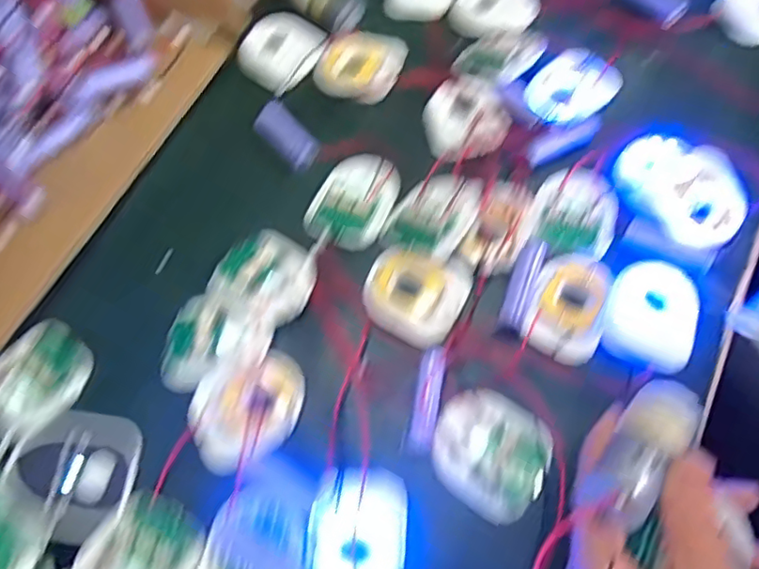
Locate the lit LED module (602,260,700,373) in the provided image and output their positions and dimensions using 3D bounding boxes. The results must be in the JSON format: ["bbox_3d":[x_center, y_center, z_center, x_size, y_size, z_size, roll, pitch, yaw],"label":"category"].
[{"bbox_3d":[0.153,0.016,0.329,0.047,0.007,0.062,19,66,11],"label":"lit LED module"}]

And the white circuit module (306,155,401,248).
[{"bbox_3d":[-0.016,-0.055,0.375,0.050,0.010,0.068,18,66,11],"label":"white circuit module"}]

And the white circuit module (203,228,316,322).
[{"bbox_3d":[-0.065,-0.008,0.347,0.059,0.010,0.053,24,67,13],"label":"white circuit module"}]

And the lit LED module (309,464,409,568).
[{"bbox_3d":[-0.010,0.120,0.285,0.045,0.010,0.060,2,64,4],"label":"lit LED module"}]

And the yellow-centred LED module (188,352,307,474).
[{"bbox_3d":[-0.071,0.066,0.318,0.065,0.006,0.052,-35,68,-14],"label":"yellow-centred LED module"}]

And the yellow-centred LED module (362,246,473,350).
[{"bbox_3d":[0.021,0.003,0.340,0.057,0.007,0.056,24,68,14],"label":"yellow-centred LED module"}]

